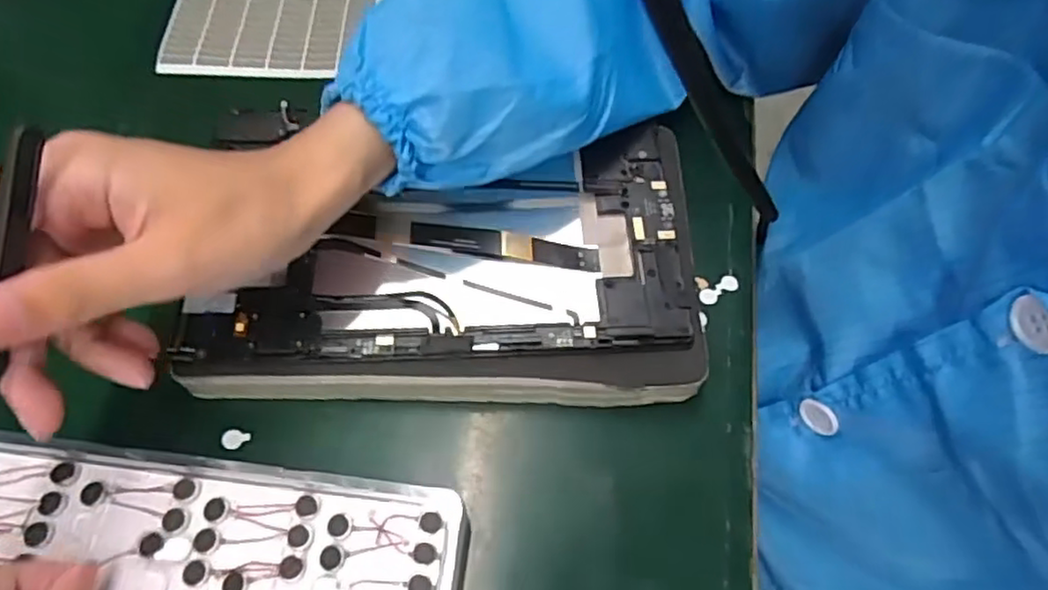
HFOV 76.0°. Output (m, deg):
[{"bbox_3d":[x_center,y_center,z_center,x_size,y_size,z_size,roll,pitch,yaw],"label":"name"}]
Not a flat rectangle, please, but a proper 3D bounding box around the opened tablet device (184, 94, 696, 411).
[{"bbox_3d":[-0.036,-0.020,0.345,0.238,0.035,0.149,1,61,-1],"label":"opened tablet device"}]

